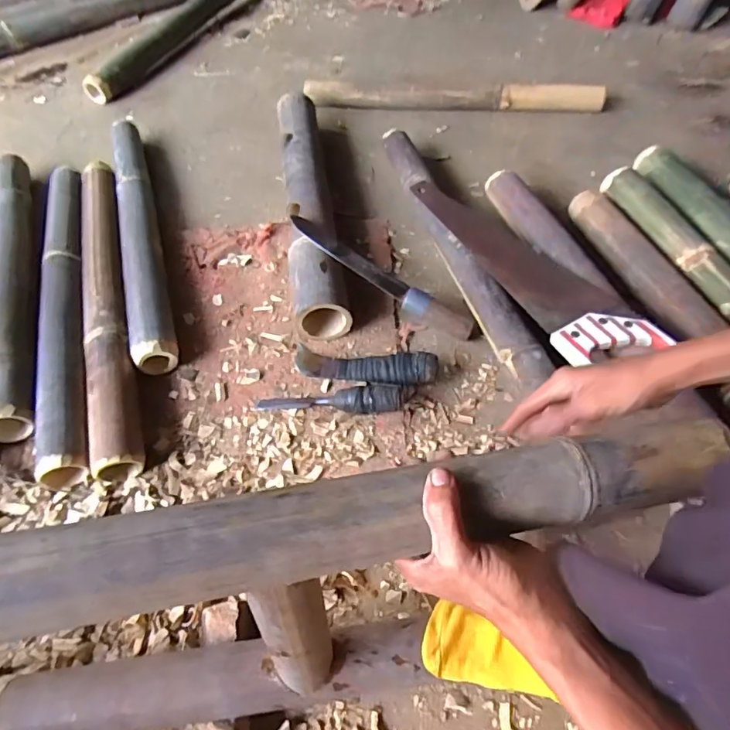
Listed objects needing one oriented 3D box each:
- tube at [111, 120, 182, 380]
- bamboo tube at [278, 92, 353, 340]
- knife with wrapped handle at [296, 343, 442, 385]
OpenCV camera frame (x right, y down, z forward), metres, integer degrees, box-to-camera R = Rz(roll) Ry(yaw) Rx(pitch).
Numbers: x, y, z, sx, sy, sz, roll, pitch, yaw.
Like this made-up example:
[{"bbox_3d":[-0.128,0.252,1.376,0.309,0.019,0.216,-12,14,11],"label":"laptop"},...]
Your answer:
[{"bbox_3d":[-0.397,-0.251,0.871,0.062,0.067,0.653,-17,57,-10],"label":"tube"},{"bbox_3d":[-0.102,-0.301,0.880,0.082,0.083,0.591,-9,57,-3],"label":"bamboo tube"},{"bbox_3d":[-0.002,-0.003,0.692,0.201,0.042,0.048,7,56,7],"label":"knife with wrapped handle"}]

